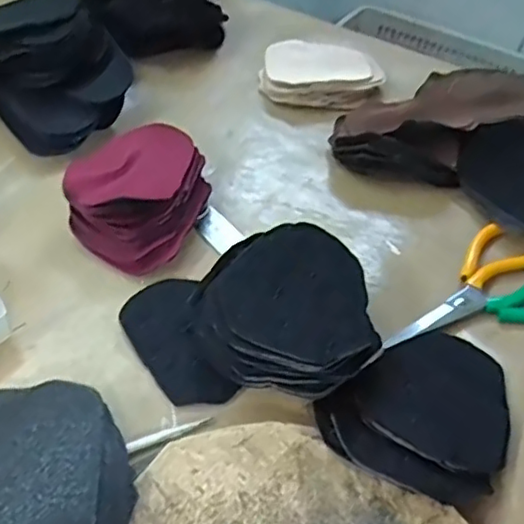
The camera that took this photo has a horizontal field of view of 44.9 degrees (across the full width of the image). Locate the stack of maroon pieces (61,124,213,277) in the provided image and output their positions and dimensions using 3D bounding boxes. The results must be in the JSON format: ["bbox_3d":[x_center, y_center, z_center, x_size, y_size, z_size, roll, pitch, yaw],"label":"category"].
[{"bbox_3d":[-0.093,-0.053,0.501,0.102,0.044,0.112,33,54,23],"label":"stack of maroon pieces"}]

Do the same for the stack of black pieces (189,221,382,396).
[{"bbox_3d":[0.021,0.034,0.424,0.110,0.058,0.115,19,50,13],"label":"stack of black pieces"}]

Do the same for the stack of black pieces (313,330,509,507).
[{"bbox_3d":[0.108,0.094,0.398,0.131,0.022,0.097,-33,58,-28],"label":"stack of black pieces"}]

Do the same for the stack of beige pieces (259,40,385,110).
[{"bbox_3d":[0.060,-0.188,0.640,0.119,0.033,0.085,1,48,-3],"label":"stack of beige pieces"}]

